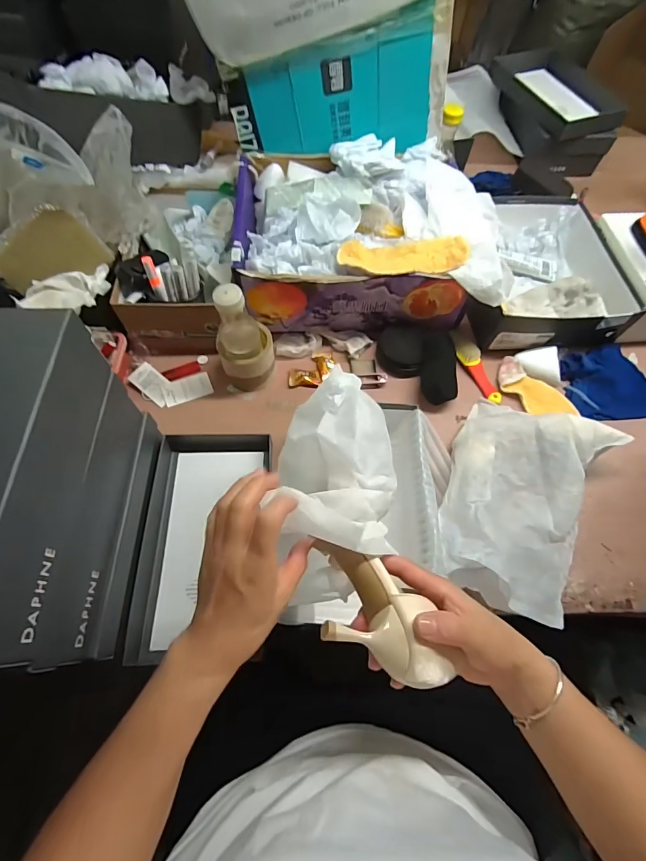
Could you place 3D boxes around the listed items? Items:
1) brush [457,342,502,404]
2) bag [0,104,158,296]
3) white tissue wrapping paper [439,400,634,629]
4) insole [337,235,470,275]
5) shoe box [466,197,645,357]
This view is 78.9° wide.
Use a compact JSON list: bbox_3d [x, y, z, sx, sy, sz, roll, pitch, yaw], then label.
[{"bbox_3d":[0.277,-0.102,0.687,0.033,0.029,0.117,-26,68,-14],"label":"brush"},{"bbox_3d":[-0.395,-0.353,0.589,0.149,0.191,0.261,41,69,16],"label":"bag"},{"bbox_3d":[0.280,0.087,0.553,0.199,0.088,0.299,26,66,10],"label":"white tissue wrapping paper"},{"bbox_3d":[0.125,-0.271,0.612,0.198,0.021,0.075,2,64,-2],"label":"insole"},{"bbox_3d":[0.401,-0.310,0.759,0.264,0.094,0.330,-4,65,-5],"label":"shoe box"}]

